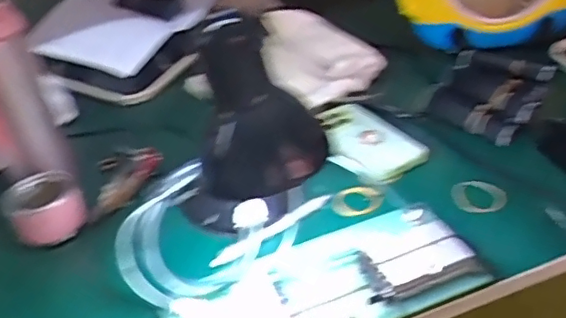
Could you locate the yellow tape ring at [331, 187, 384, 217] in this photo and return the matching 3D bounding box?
[{"bbox_3d":[0.080,0.045,0.635,0.052,0.005,0.047,4,39,14],"label":"yellow tape ring"}]

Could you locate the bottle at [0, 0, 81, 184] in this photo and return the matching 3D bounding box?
[{"bbox_3d":[-0.295,-0.071,0.635,0.077,0.248,0.077,-23,40,-19],"label":"bottle"}]

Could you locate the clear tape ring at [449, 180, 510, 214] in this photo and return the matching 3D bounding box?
[{"bbox_3d":[0.206,0.041,0.620,0.056,0.009,0.051,-5,37,4],"label":"clear tape ring"}]

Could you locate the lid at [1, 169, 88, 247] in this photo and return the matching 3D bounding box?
[{"bbox_3d":[-0.253,0.053,0.631,0.071,0.049,0.059,-30,43,-26],"label":"lid"}]

